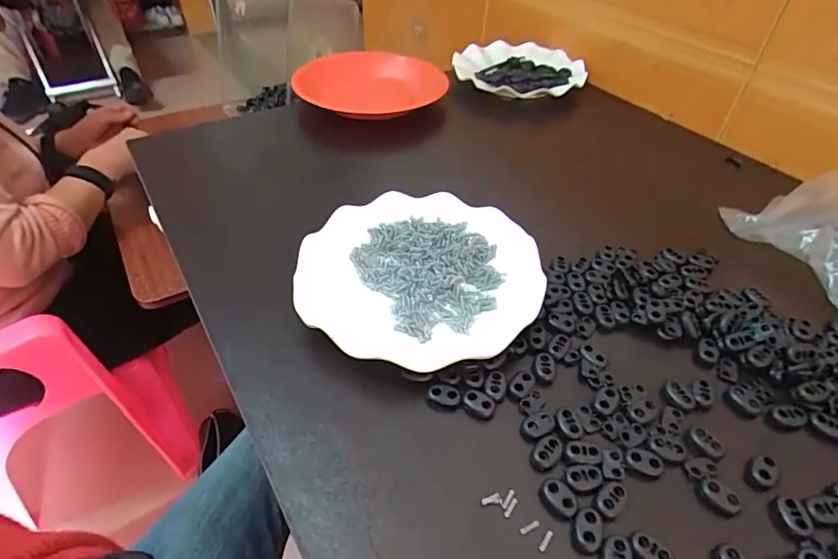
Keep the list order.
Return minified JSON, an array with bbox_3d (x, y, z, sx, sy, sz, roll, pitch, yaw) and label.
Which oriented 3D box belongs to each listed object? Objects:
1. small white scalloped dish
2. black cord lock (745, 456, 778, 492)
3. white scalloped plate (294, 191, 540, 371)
[{"bbox_3d":[0.139,-0.296,0.684,0.176,0.039,0.160,-1,44,-2],"label":"small white scalloped dish"},{"bbox_3d":[0.199,0.113,0.278,0.015,0.014,0.015,-22,49,-23],"label":"black cord lock"},{"bbox_3d":[0.002,-0.007,0.373,0.172,0.016,0.166,1,47,-1],"label":"white scalloped plate"}]

